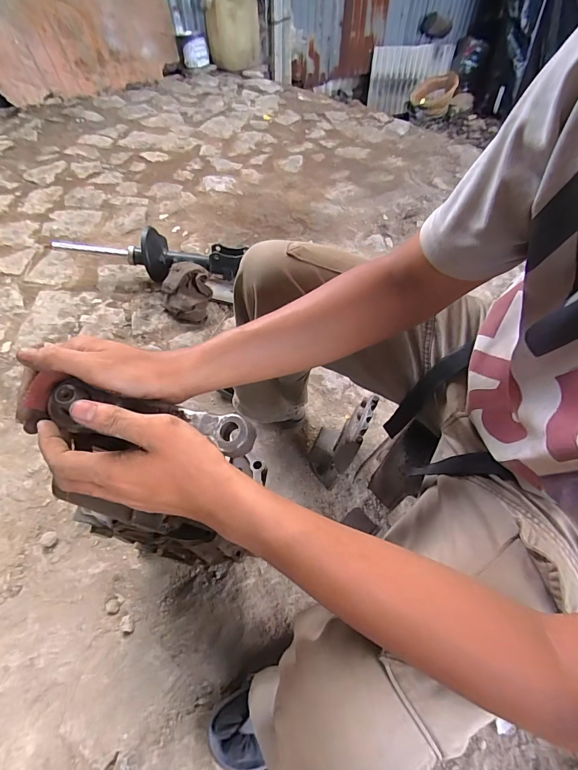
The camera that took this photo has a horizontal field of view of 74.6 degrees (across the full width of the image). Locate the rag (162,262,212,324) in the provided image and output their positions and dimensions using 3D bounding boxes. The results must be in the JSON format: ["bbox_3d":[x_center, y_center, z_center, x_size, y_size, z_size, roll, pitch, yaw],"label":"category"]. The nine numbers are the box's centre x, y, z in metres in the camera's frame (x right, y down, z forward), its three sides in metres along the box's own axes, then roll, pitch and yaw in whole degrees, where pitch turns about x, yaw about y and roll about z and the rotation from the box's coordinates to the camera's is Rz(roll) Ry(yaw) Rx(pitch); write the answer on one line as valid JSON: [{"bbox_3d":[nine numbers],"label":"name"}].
[{"bbox_3d":[-0.302,-0.268,1.112,0.134,0.112,0.149,7,55,2],"label":"rag"}]

